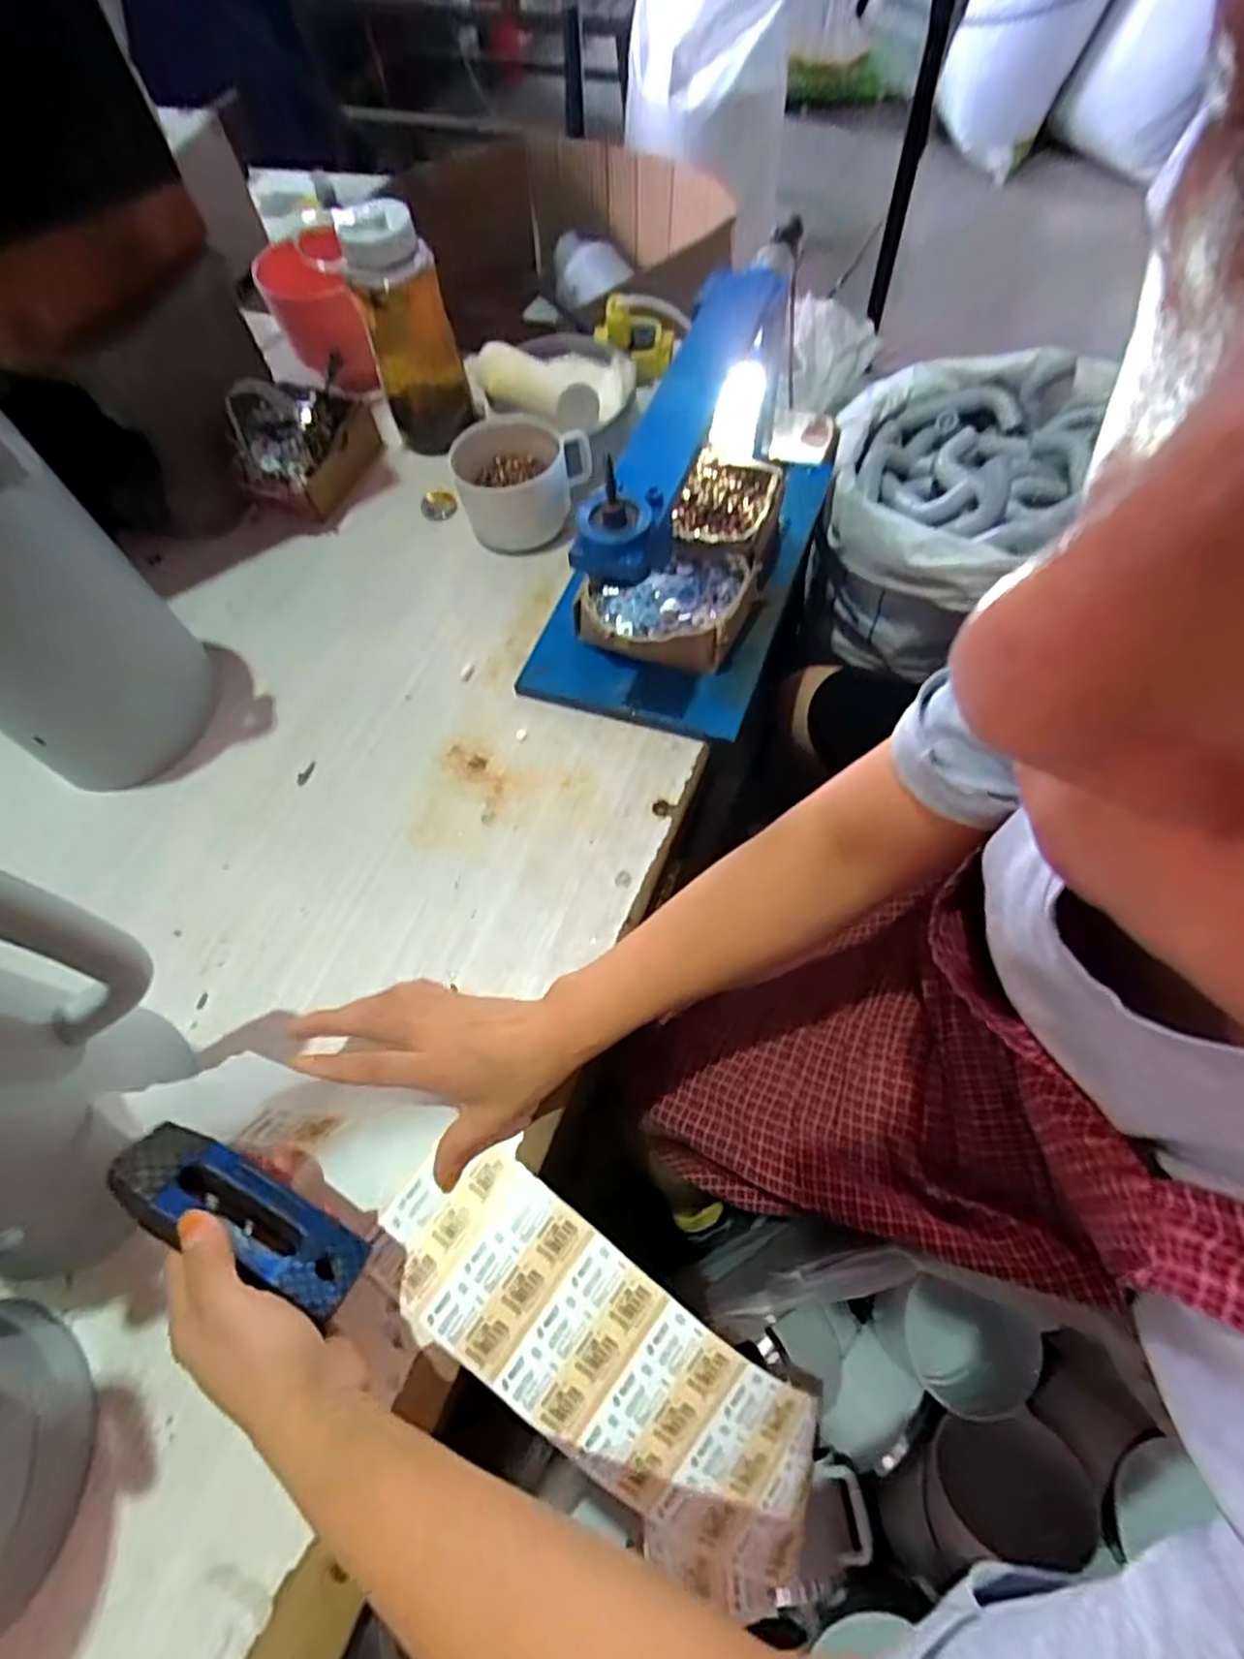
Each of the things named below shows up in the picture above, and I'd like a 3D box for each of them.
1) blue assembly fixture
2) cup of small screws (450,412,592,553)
[{"bbox_3d":[0.076,-0.324,0.632,0.195,0.194,0.461,16,66,12],"label":"blue assembly fixture"},{"bbox_3d":[-0.092,-0.334,0.703,0.134,0.090,0.098,-17,64,-5],"label":"cup of small screws"}]

